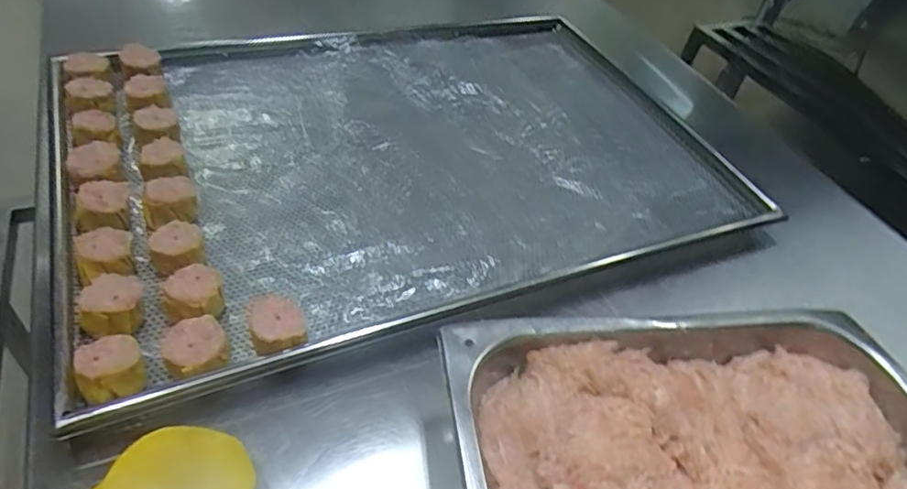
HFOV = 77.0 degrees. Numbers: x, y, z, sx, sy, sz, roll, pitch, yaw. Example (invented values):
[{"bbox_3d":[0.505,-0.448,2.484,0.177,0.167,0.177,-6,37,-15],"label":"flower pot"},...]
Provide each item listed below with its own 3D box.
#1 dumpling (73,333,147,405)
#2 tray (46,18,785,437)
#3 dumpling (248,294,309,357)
[{"bbox_3d":[-0.207,0.075,0.343,0.034,0.024,0.038,-19,49,-26],"label":"dumpling"},{"bbox_3d":[-0.025,-0.107,0.577,0.646,0.045,0.438,-12,51,-24],"label":"tray"},{"bbox_3d":[-0.119,0.058,0.387,0.033,0.027,0.045,-13,46,-21],"label":"dumpling"}]

